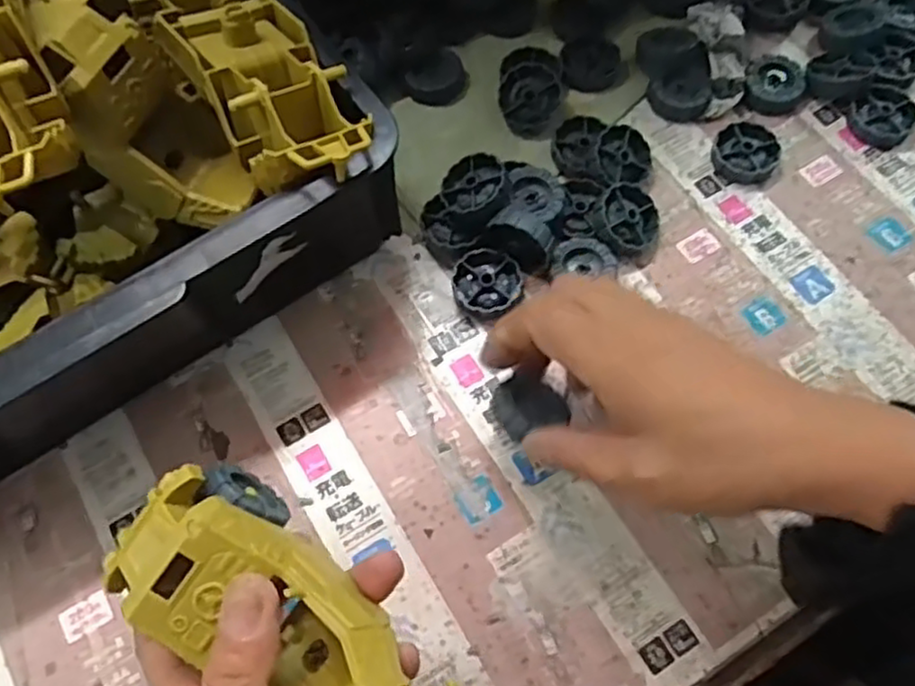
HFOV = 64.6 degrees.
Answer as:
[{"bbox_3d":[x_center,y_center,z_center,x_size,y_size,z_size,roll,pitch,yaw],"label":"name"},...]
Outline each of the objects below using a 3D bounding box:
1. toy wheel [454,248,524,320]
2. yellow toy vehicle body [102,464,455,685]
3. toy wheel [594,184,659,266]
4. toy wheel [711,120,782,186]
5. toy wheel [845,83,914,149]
[{"bbox_3d":[0.017,-0.033,0.413,0.039,0.011,0.039,-1,68,2],"label":"toy wheel"},{"bbox_3d":[-0.058,0.111,0.255,0.175,0.050,0.059,37,75,23],"label":"yellow toy vehicle body"},{"bbox_3d":[0.100,-0.069,0.420,0.042,0.015,0.042,5,77,-20],"label":"toy wheel"},{"bbox_3d":[0.178,-0.116,0.444,0.040,0.011,0.038,-1,68,2],"label":"toy wheel"},{"bbox_3d":[0.263,-0.140,0.447,0.034,0.014,0.037,-1,68,2],"label":"toy wheel"}]

